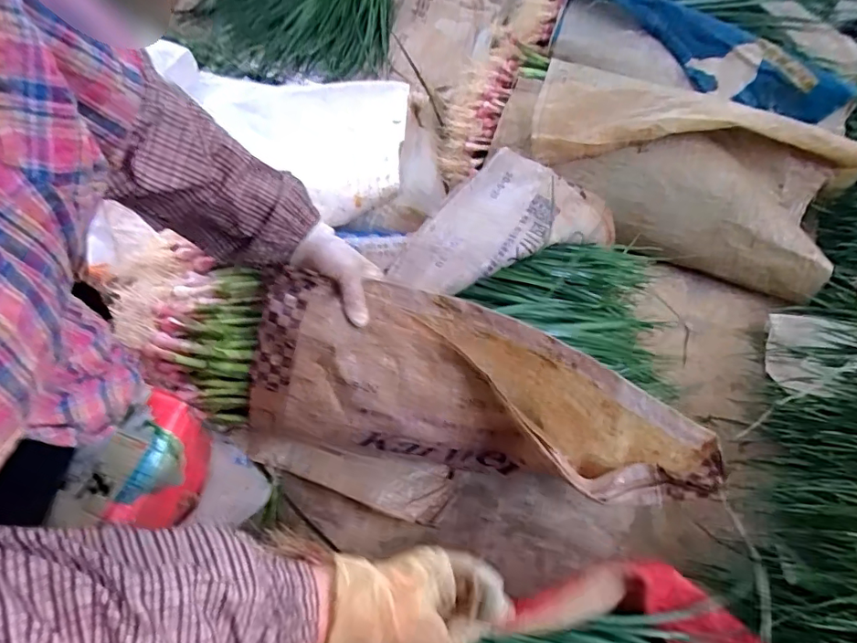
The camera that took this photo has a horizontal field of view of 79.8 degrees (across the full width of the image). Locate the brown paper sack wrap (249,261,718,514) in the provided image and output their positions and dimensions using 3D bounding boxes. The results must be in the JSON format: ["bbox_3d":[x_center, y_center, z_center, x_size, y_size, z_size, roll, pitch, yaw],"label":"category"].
[{"bbox_3d":[0.046,0.087,0.571,0.480,0.180,0.143,13,59,9],"label":"brown paper sack wrap"}]

